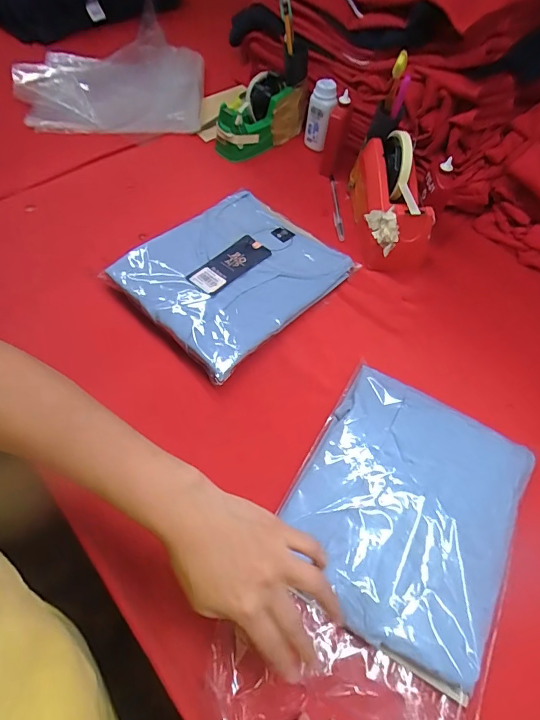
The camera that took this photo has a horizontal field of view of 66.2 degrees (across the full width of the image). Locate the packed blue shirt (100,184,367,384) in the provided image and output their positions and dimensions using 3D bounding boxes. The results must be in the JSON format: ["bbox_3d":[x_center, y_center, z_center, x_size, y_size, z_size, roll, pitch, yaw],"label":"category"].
[{"bbox_3d":[-0.046,-0.122,0.546,0.217,0.040,0.264,40,60,17],"label":"packed blue shirt"}]

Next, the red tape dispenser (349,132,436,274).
[{"bbox_3d":[0.170,-0.234,0.586,0.073,0.115,0.205,2,60,-12],"label":"red tape dispenser"}]

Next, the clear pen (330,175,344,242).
[{"bbox_3d":[0.102,-0.241,0.641,0.016,0.012,0.140,4,56,-7],"label":"clear pen"}]

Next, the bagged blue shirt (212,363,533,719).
[{"bbox_3d":[0.106,0.188,0.382,0.208,0.034,0.363,26,62,11],"label":"bagged blue shirt"}]

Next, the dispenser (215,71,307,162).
[{"bbox_3d":[-0.014,-0.402,0.680,0.163,0.084,0.064,-33,67,-26],"label":"dispenser"}]

